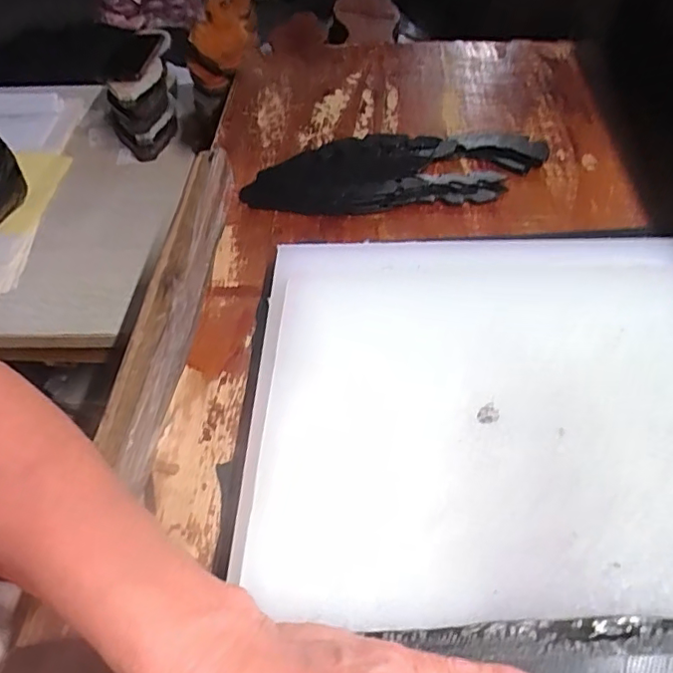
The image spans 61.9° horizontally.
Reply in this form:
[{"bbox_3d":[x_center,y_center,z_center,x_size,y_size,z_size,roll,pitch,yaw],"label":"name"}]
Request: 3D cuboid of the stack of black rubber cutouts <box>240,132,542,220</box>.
[{"bbox_3d":[0.060,-0.175,0.580,0.301,0.020,0.122,0,50,4],"label":"stack of black rubber cutouts"}]

